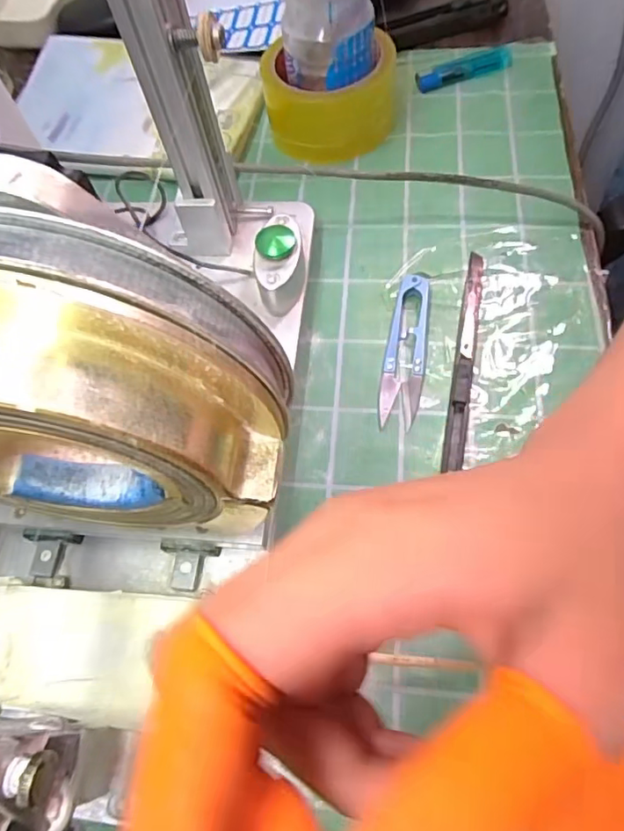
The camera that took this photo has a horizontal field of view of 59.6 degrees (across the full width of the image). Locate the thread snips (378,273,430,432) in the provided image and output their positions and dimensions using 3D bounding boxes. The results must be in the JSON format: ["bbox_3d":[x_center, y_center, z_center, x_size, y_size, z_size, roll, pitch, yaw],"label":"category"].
[{"bbox_3d":[0.057,-0.041,0.329,0.024,0.010,0.102,7,64,10],"label":"thread snips"}]

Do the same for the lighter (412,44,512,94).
[{"bbox_3d":[0.125,-0.283,0.442,0.081,0.011,0.022,-17,62,-3],"label":"lighter"}]

